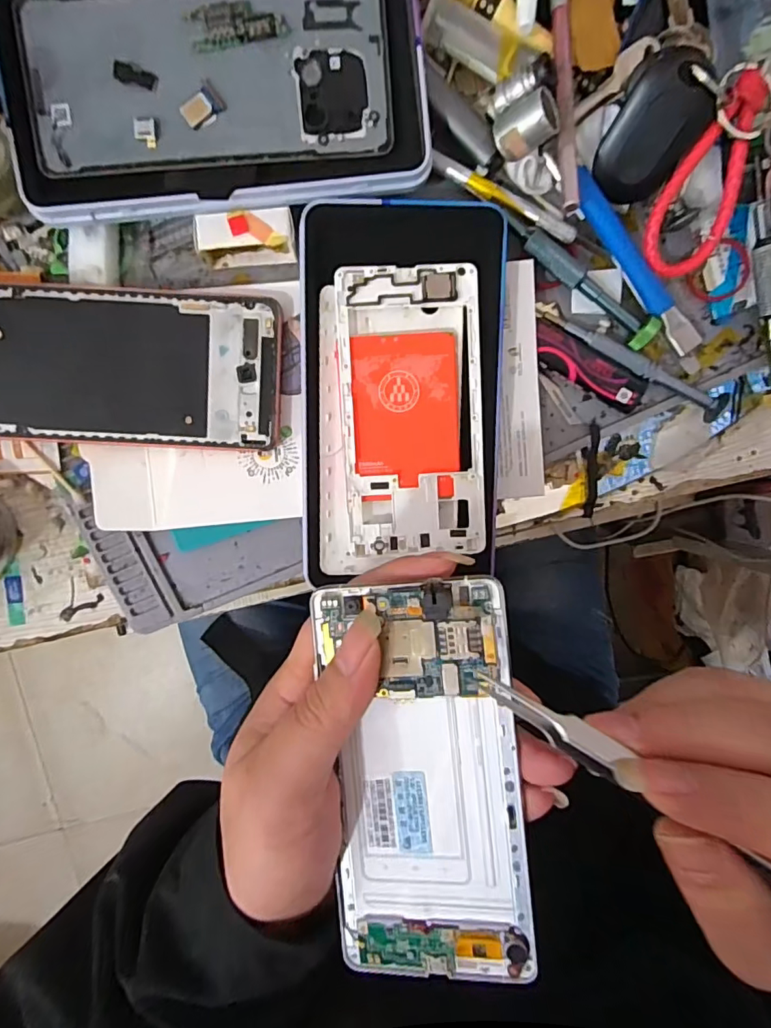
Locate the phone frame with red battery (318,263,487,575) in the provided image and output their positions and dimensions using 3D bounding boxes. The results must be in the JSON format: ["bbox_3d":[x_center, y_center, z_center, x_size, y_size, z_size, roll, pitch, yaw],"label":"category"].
[{"bbox_3d":[0.006,-0.046,0.254,0.081,0.012,0.144,-3,94,-3],"label":"phone frame with red battery"}]

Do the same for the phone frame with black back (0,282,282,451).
[{"bbox_3d":[-0.135,-0.074,0.255,0.161,0.015,0.075,3,94,-3],"label":"phone frame with black back"}]

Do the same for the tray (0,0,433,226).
[{"bbox_3d":[-0.078,-0.198,0.236,0.188,0.027,0.110,-6,95,-2],"label":"tray"}]

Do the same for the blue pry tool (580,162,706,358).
[{"bbox_3d":[0.129,-0.128,0.260,0.012,0.009,0.105,-40,95,0],"label":"blue pry tool"}]

